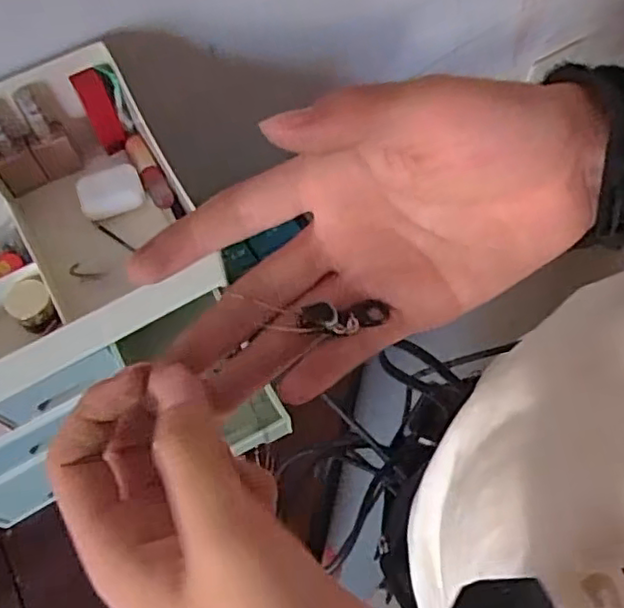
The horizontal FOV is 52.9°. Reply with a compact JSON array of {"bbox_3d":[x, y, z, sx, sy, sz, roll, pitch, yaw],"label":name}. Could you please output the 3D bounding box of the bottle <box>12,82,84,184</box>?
[{"bbox_3d":[-0.219,-0.141,0.518,0.034,0.079,0.026,-23,64,-8],"label":"bottle"}]

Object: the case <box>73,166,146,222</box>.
[{"bbox_3d":[-0.167,-0.094,0.522,0.050,0.017,0.037,-18,63,-5],"label":"case"}]

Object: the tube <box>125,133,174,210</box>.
[{"bbox_3d":[-0.140,-0.114,0.541,0.019,0.018,0.074,-28,64,-10],"label":"tube"}]

